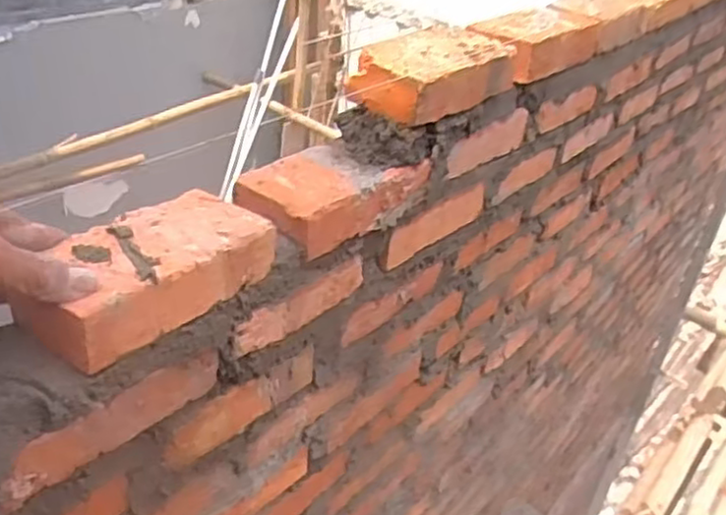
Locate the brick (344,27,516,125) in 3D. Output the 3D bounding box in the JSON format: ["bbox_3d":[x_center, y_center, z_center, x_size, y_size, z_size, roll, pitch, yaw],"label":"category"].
[{"bbox_3d":[0.062,-0.162,0.618,0.078,0.041,0.158,28,39,30],"label":"brick"}]

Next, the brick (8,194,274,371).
[{"bbox_3d":[-0.133,0.007,0.447,0.072,0.039,0.149,26,38,27],"label":"brick"}]

